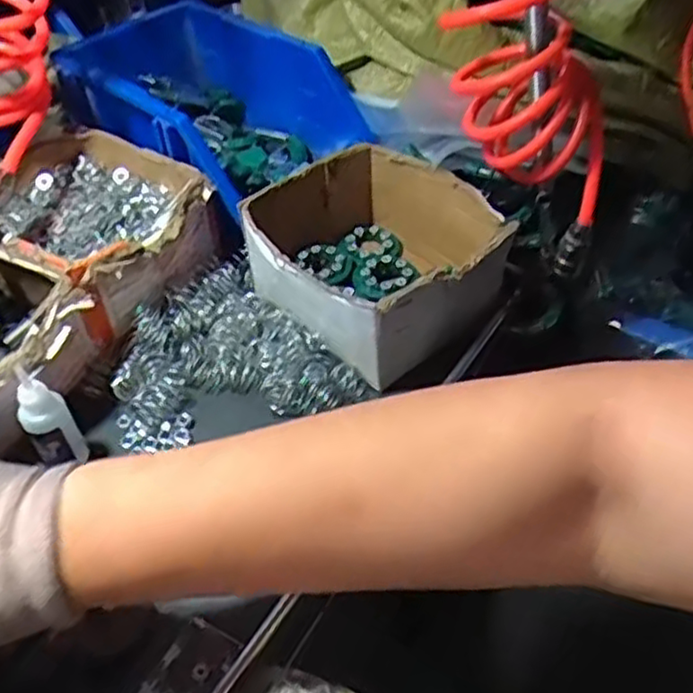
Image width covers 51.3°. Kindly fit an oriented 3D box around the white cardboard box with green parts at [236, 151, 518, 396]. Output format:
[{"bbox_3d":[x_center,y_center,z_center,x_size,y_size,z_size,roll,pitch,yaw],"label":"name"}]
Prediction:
[{"bbox_3d":[0.019,-0.065,0.497,0.141,0.067,0.155,-33,52,-26],"label":"white cardboard box with green parts"}]

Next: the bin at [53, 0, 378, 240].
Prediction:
[{"bbox_3d":[-0.111,-0.181,0.577,0.222,0.104,0.135,28,53,27],"label":"bin"}]

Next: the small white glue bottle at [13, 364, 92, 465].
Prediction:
[{"bbox_3d":[-0.172,0.043,0.416,0.026,0.073,0.021,-27,50,-23],"label":"small white glue bottle"}]

